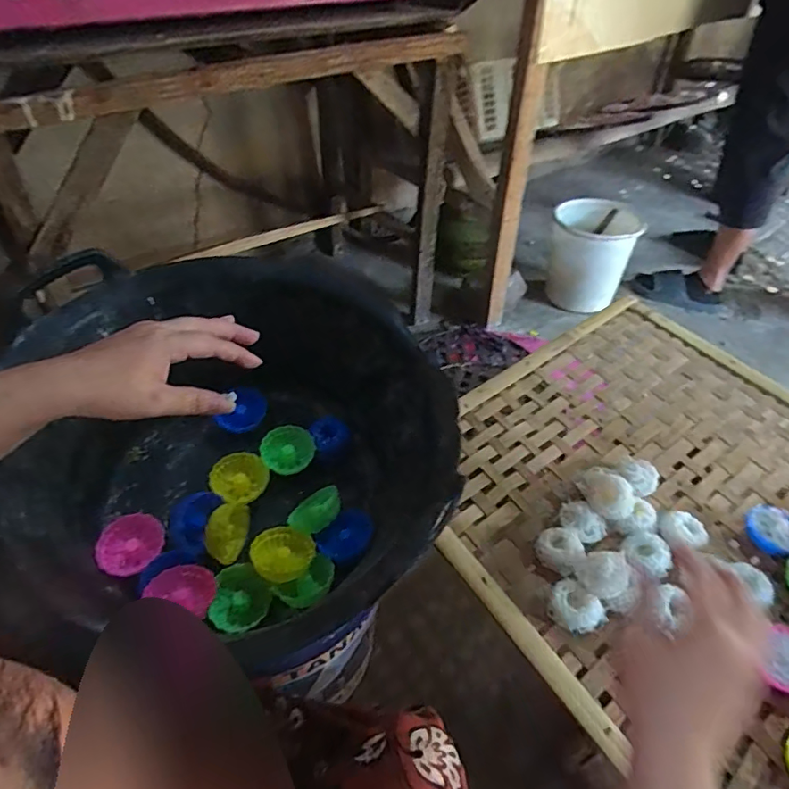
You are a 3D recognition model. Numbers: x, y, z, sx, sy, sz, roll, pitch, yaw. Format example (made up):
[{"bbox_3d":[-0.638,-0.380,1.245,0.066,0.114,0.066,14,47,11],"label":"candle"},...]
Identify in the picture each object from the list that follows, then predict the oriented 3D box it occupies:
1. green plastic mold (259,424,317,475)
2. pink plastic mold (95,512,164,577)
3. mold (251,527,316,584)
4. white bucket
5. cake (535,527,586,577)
[{"bbox_3d":[-0.125,0.065,0.604,0.060,0.018,0.056,-14,87,-11],"label":"green plastic mold"},{"bbox_3d":[-0.268,0.151,0.528,0.059,0.027,0.055,-27,90,-17],"label":"pink plastic mold"},{"bbox_3d":[-0.112,0.159,0.514,0.058,0.021,0.058,0,45,0],"label":"mold"},{"bbox_3d":[0.554,-0.391,1.479,0.209,0.264,0.212,0,45,0],"label":"white bucket"},{"bbox_3d":[0.188,0.178,0.587,0.049,0.023,0.048,0,45,0],"label":"cake"}]

